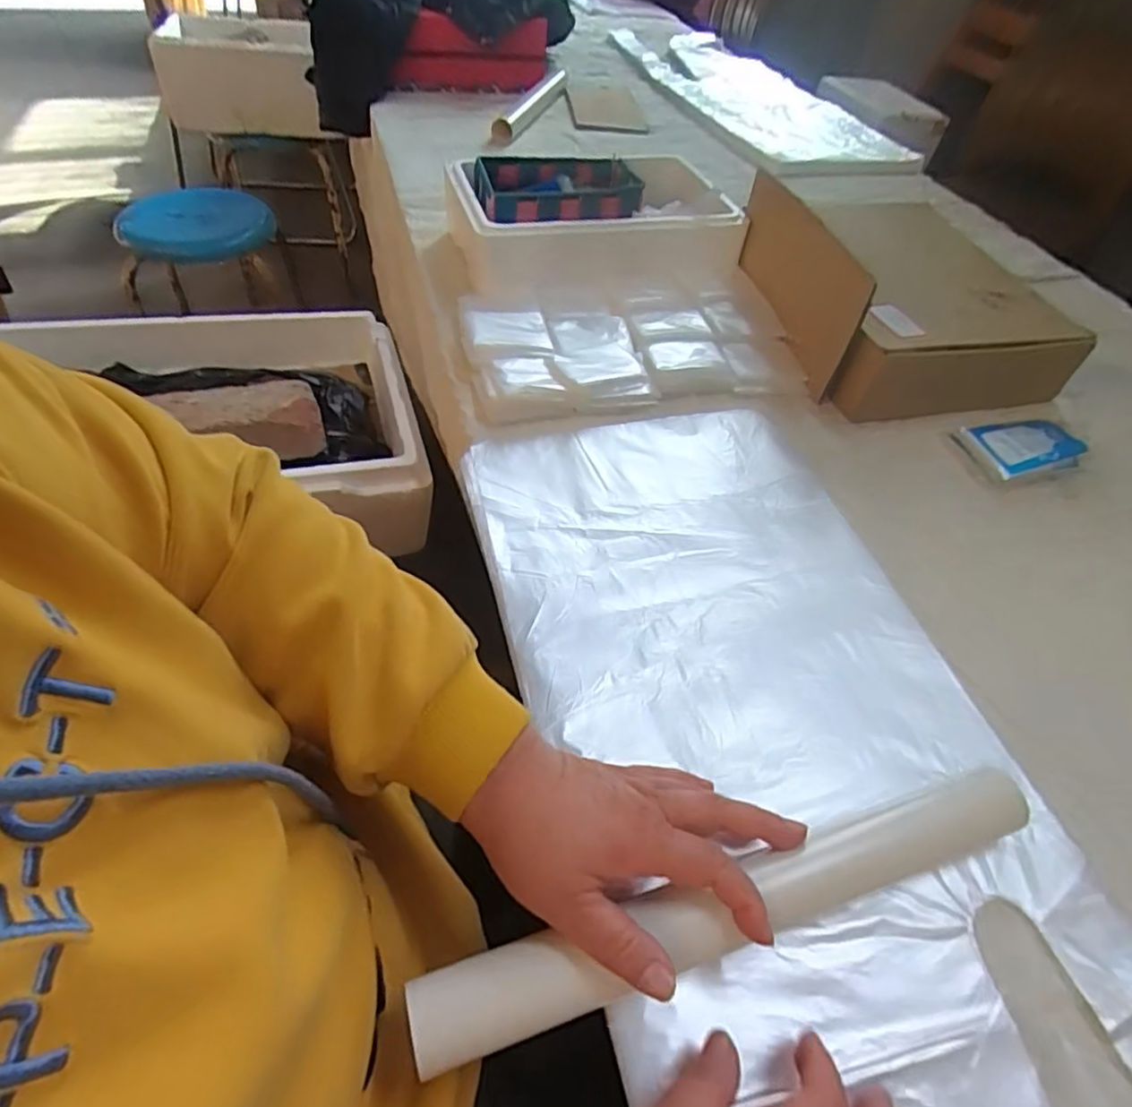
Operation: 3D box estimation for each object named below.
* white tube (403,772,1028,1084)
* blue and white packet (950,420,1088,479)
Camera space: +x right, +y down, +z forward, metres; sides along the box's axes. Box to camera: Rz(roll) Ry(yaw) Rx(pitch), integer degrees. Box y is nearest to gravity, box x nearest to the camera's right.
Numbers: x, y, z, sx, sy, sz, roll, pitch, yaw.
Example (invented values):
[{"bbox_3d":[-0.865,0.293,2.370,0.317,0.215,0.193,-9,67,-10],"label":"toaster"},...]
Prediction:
[{"bbox_3d":[0.095,0.185,0.347,0.348,0.039,0.040,-11,51,-17],"label":"white tube"},{"bbox_3d":[0.431,-0.102,0.624,0.098,0.029,0.057,-4,50,-10],"label":"blue and white packet"}]

